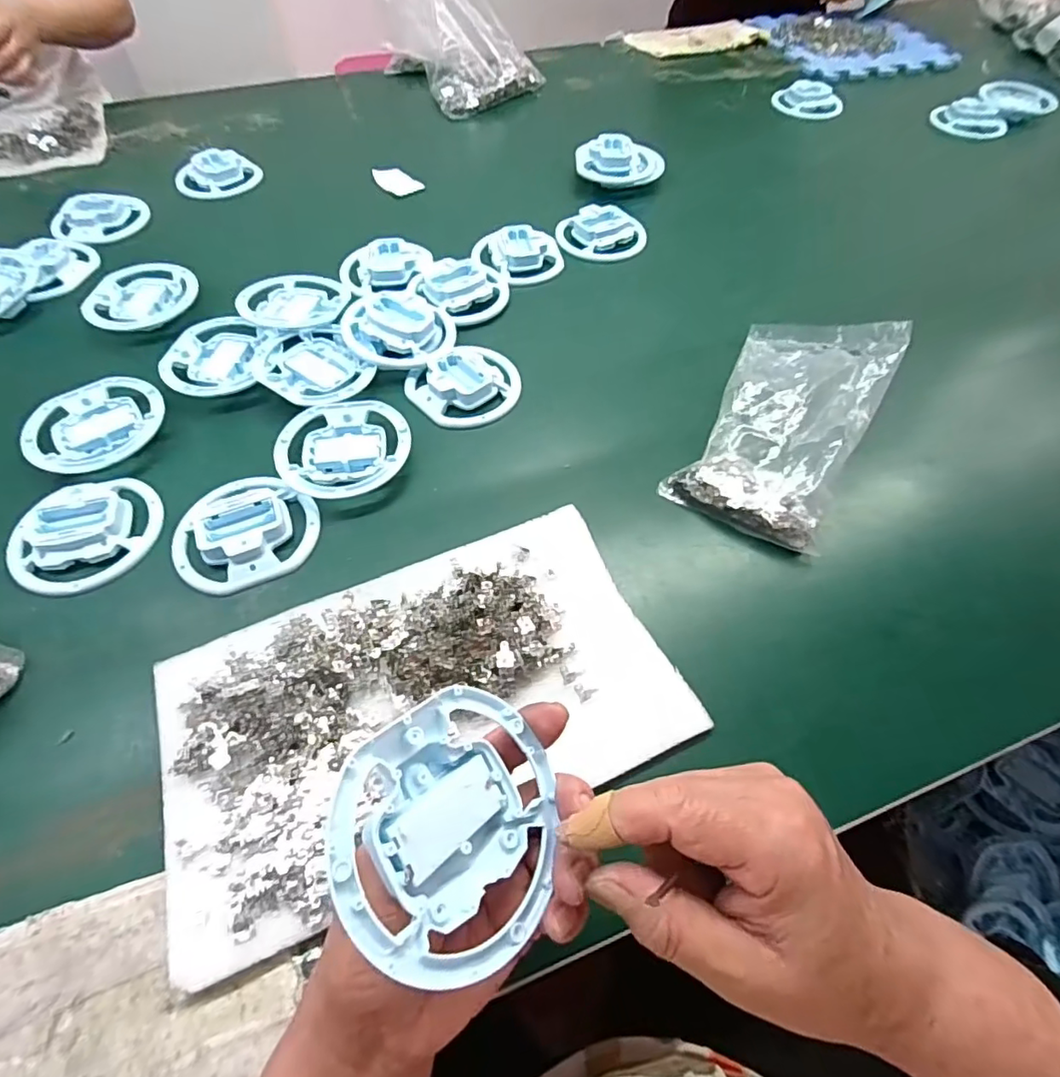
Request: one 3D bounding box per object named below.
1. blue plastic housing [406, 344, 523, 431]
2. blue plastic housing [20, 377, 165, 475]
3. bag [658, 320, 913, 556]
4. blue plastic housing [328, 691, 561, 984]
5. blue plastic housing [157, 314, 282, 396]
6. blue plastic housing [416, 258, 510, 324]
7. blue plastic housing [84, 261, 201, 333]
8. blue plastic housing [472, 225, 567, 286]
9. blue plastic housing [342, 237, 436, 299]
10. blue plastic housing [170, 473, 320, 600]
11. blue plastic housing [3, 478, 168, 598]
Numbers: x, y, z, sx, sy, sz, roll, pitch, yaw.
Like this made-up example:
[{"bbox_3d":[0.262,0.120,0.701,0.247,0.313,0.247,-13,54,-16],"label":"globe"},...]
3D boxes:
[{"bbox_3d":[-0.057,-0.140,0.514,0.101,0.017,0.089,-28,62,-17],"label":"blue plastic housing"},{"bbox_3d":[-0.362,-0.097,0.474,0.102,0.013,0.098,0,58,-1],"label":"blue plastic housing"},{"bbox_3d":[0.208,-0.101,0.459,0.119,0.071,0.201,28,61,16],"label":"bag"},{"bbox_3d":[-0.034,0.119,0.234,0.100,0.021,0.096,22,52,-32],"label":"blue plastic housing"},{"bbox_3d":[-0.290,-0.165,0.518,0.094,0.016,0.093,0,58,-1],"label":"blue plastic housing"},{"bbox_3d":[-0.067,-0.259,0.587,0.087,0.026,0.083,37,64,20],"label":"blue plastic housing"},{"bbox_3d":[-0.395,-0.248,0.579,0.103,0.016,0.107,-22,61,-14],"label":"blue plastic housing"},{"bbox_3d":[-0.013,-0.314,0.627,0.096,0.022,0.085,-3,58,-3],"label":"blue plastic housing"},{"bbox_3d":[-0.158,-0.290,0.610,0.093,0.018,0.090,0,58,-1],"label":"blue plastic housing"},{"bbox_3d":[-0.214,-0.008,0.424,0.101,0.020,0.093,-27,62,-17],"label":"blue plastic housing"},{"bbox_3d":[-0.330,-0.006,0.417,0.096,0.017,0.089,0,58,-1],"label":"blue plastic housing"}]

